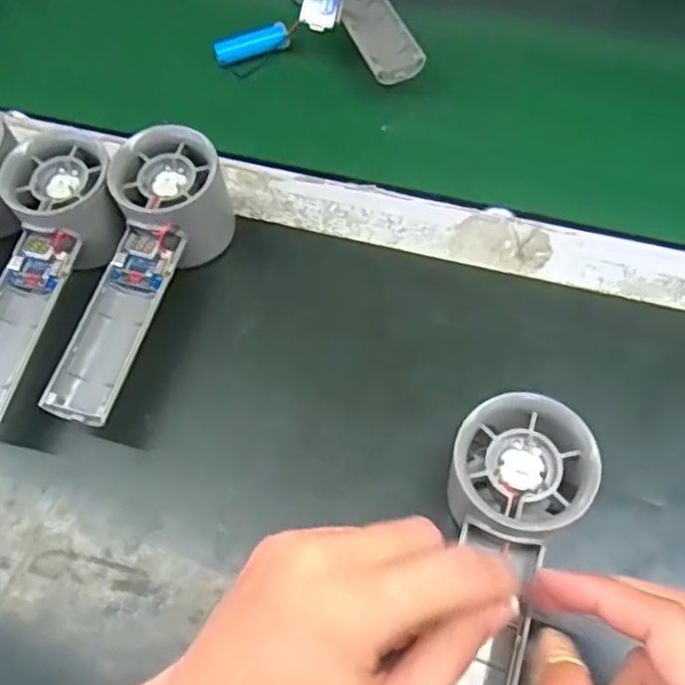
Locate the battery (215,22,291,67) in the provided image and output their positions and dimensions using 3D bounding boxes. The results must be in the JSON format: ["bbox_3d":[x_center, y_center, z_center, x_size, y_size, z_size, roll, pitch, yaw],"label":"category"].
[{"bbox_3d":[-0.062,-0.203,0.477,0.051,0.016,0.011,-19,63,-7],"label":"battery"}]

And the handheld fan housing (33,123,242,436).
[{"bbox_3d":[-0.109,-0.033,0.366,0.051,0.067,0.156,19,65,13],"label":"handheld fan housing"}]

